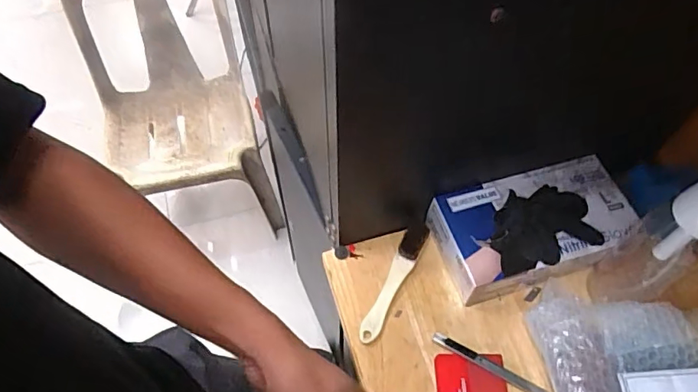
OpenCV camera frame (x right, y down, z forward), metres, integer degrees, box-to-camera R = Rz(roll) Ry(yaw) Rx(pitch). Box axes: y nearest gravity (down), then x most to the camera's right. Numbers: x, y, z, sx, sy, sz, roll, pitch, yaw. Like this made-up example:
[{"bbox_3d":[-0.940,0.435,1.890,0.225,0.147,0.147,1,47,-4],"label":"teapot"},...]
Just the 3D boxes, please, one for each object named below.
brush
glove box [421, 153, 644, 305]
[{"bbox_3d":[0.054,0.099,0.595,0.024,0.013,0.155,24,60,14],"label":"brush"},{"bbox_3d":[0.222,0.037,0.606,0.220,0.065,0.122,-14,59,-9],"label":"glove box"}]

